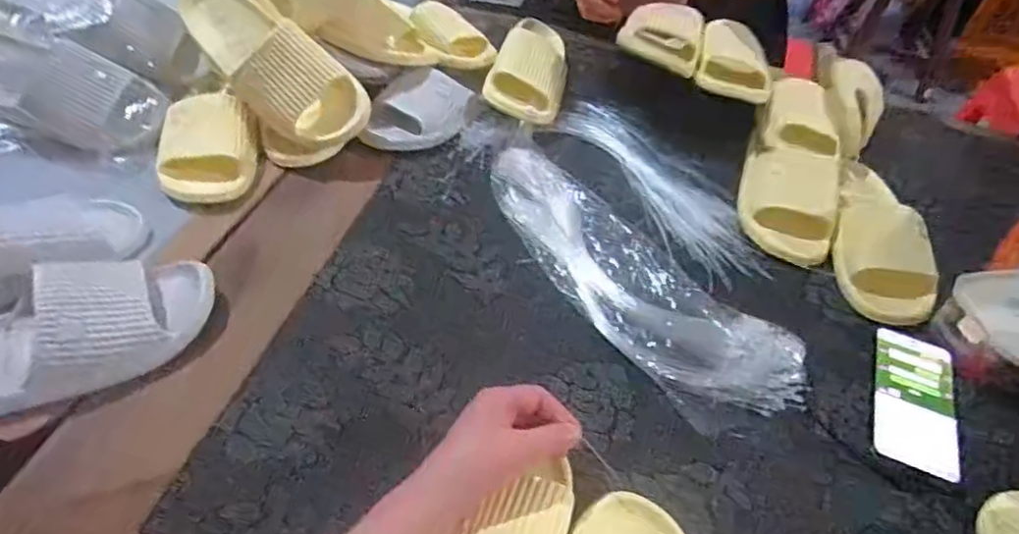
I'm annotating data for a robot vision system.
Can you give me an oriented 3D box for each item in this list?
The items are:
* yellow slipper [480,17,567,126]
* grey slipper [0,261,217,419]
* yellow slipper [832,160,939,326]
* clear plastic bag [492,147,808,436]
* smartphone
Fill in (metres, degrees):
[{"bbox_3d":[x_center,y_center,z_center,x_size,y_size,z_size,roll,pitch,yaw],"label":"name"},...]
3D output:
[{"bbox_3d":[0.041,-0.304,0.870,0.096,0.082,0.250,13,48,7],"label":"yellow slipper"},{"bbox_3d":[-0.402,0.061,0.511,0.274,0.076,0.090,-23,54,-24],"label":"grey slipper"},{"bbox_3d":[0.446,-0.050,0.716,0.101,0.067,0.259,16,49,9],"label":"yellow slipper"},{"bbox_3d":[0.116,0.003,0.654,0.123,0.026,0.417,-30,57,-28],"label":"clear plastic bag"},{"bbox_3d":[0.392,0.126,0.580,0.072,0.012,0.159,23,50,15],"label":"smartphone"}]

